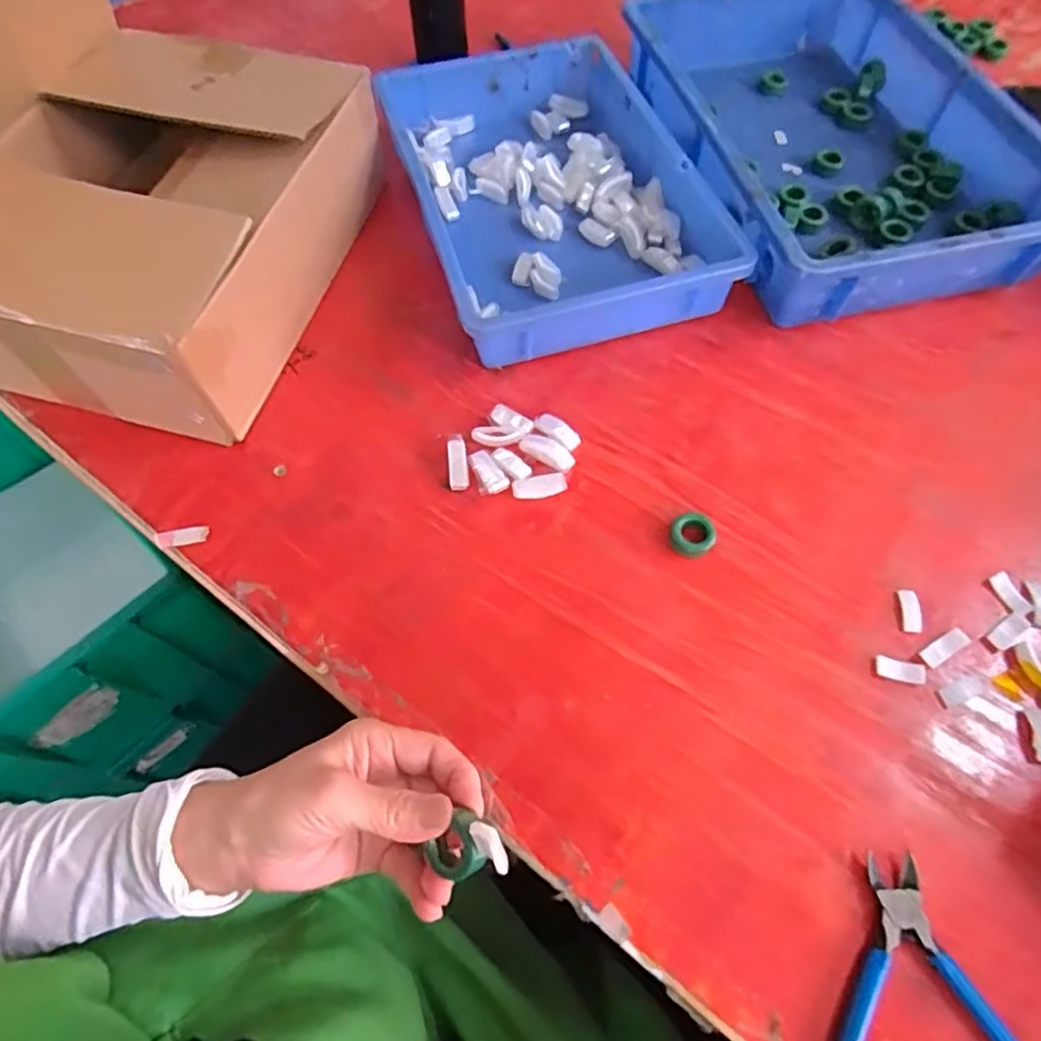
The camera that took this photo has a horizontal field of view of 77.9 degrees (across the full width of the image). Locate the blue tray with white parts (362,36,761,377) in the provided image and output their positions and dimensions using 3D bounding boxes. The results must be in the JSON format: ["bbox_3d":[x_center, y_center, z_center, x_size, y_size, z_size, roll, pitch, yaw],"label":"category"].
[{"bbox_3d":[0.026,-0.313,0.608,0.246,0.062,0.367,-15,62,-8],"label":"blue tray with white parts"}]

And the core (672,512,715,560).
[{"bbox_3d":[0.122,0.011,0.458,0.029,0.012,0.033,25,64,13],"label":"core"}]

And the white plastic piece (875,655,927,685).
[{"bbox_3d":[0.246,0.097,0.417,0.031,0.004,0.014,11,62,7],"label":"white plastic piece"}]

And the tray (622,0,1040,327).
[{"bbox_3d":[0.293,-0.387,0.631,0.298,0.084,0.441,-15,62,-8],"label":"tray"}]

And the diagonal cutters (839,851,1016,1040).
[{"bbox_3d":[0.206,0.251,0.327,0.113,0.018,0.137,2,61,1],"label":"diagonal cutters"}]

